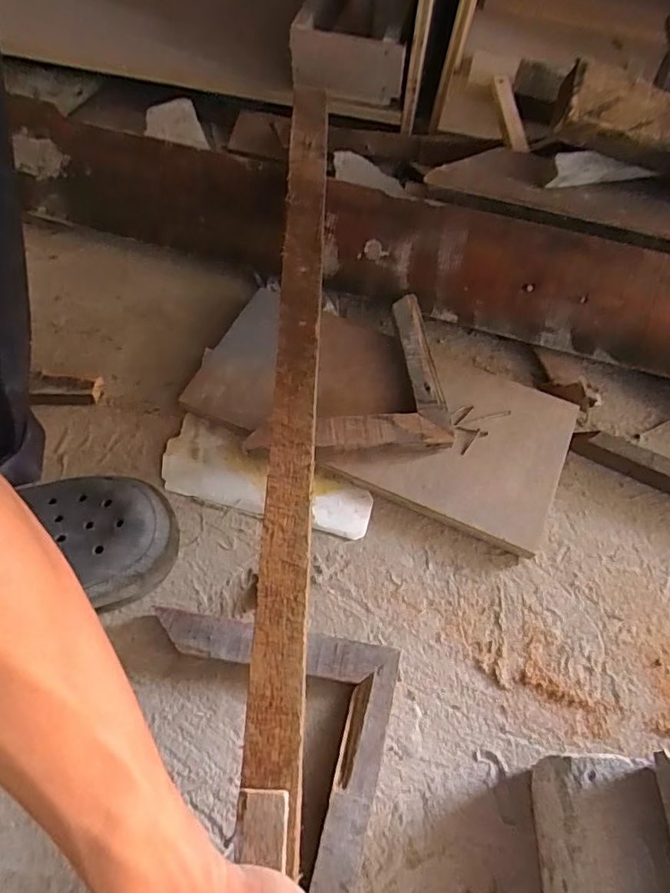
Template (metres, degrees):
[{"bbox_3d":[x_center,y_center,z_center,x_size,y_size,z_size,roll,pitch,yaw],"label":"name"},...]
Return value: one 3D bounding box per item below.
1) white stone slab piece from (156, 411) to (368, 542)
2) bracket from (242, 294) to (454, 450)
[{"bbox_3d":[-0.067,0.035,0.518,0.206,0.012,0.075,20,60,9],"label":"white stone slab piece"},{"bbox_3d":[0.008,-0.073,0.555,0.192,0.027,0.180,-4,60,-5],"label":"bracket"}]

